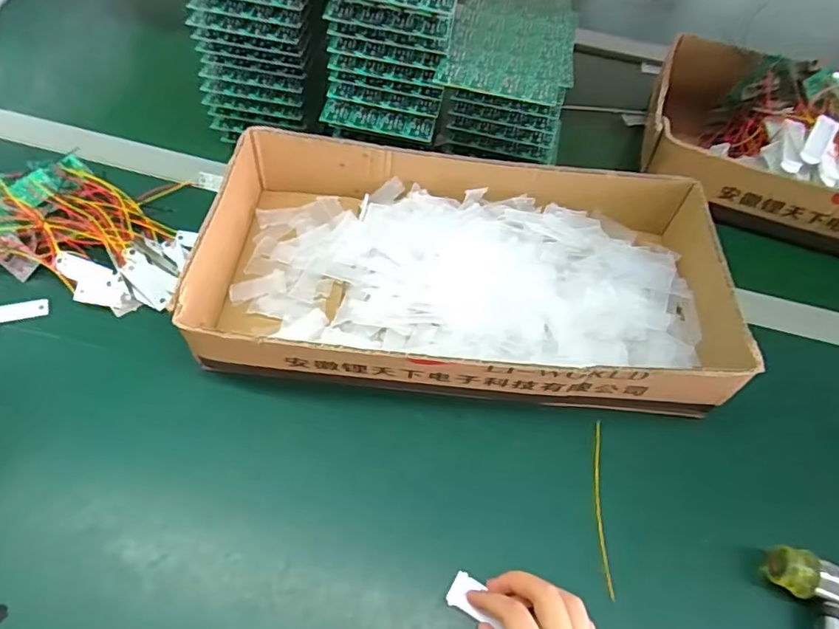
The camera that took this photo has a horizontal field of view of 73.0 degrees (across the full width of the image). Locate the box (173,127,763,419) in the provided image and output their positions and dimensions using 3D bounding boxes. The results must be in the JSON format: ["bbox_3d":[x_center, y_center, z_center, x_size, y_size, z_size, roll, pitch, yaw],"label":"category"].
[{"bbox_3d":[0.039,-0.043,0.477,0.407,0.072,0.220,5,54,-2],"label":"box"}]

